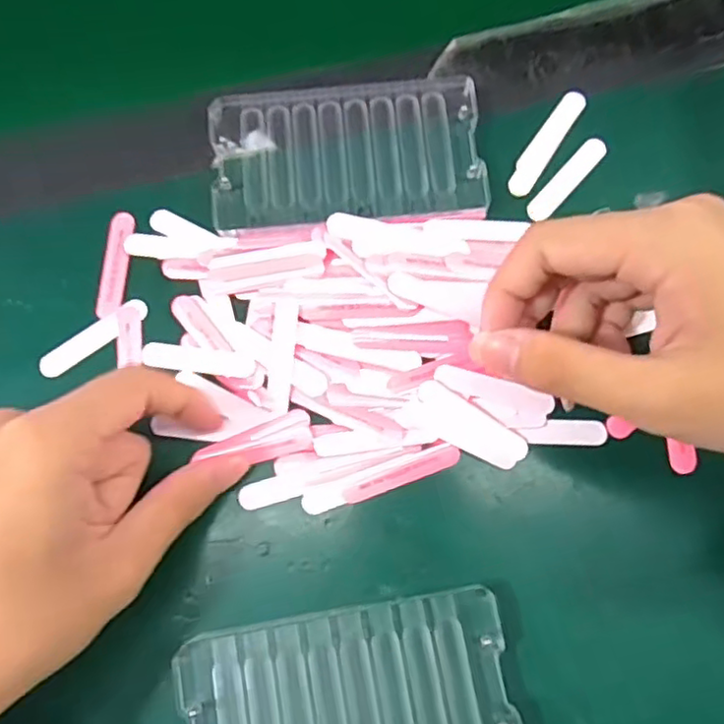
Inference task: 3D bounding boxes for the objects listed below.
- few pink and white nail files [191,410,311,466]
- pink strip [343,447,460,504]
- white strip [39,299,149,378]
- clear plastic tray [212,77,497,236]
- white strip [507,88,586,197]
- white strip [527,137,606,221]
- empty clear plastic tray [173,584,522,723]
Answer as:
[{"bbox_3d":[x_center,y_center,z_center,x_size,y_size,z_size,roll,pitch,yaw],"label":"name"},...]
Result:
[{"bbox_3d":[-0.045,0.033,0.267,0.049,0.006,0.017,-13,78,-2],"label":"few pink and white nail files"},{"bbox_3d":[0.017,0.046,0.263,0.049,0.004,0.008,-21,79,-3],"label":"pink strip"},{"bbox_3d":[-0.117,-0.011,0.282,0.051,0.004,0.011,-35,80,-6],"label":"white strip"},{"bbox_3d":[-0.007,-0.095,0.295,0.122,0.008,0.071,-5,78,0],"label":"clear plastic tray"},{"bbox_3d":[0.087,-0.103,0.302,0.013,0.004,0.061,33,81,7],"label":"white strip"},{"bbox_3d":[0.095,-0.085,0.298,0.011,0.004,0.051,40,82,8],"label":"white strip"},{"bbox_3d":[-0.005,0.127,0.240,0.120,0.015,0.068,-11,78,-1],"label":"empty clear plastic tray"}]

